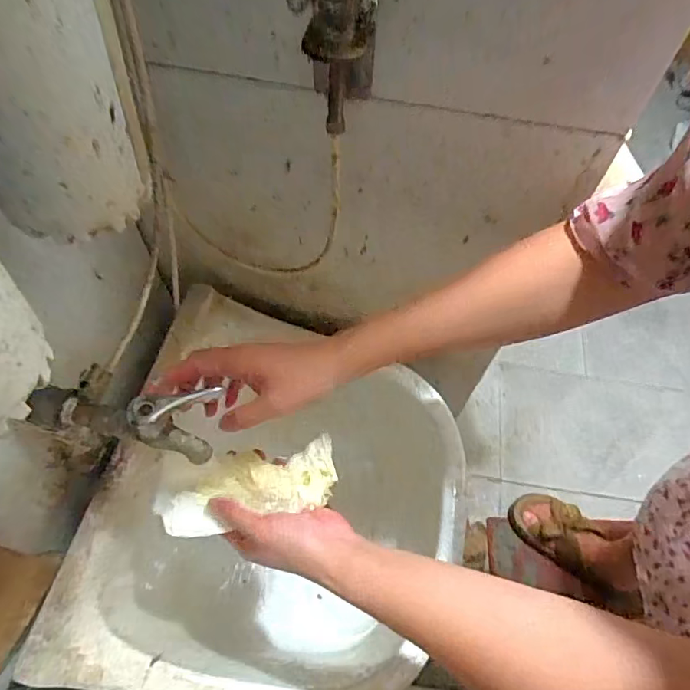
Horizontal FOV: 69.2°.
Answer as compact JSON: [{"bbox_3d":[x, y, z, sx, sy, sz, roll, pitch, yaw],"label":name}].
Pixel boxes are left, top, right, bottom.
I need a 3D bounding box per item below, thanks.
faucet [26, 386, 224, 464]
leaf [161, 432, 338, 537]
[{"bbox_3d":[-0.172,0.059,0.401,0.152,0.065,0.042,2,59,12],"label":"faucet"},{"bbox_3d":[-0.084,0.128,0.459,0.155,0.026,0.060,-13,61,-16],"label":"leaf"}]

